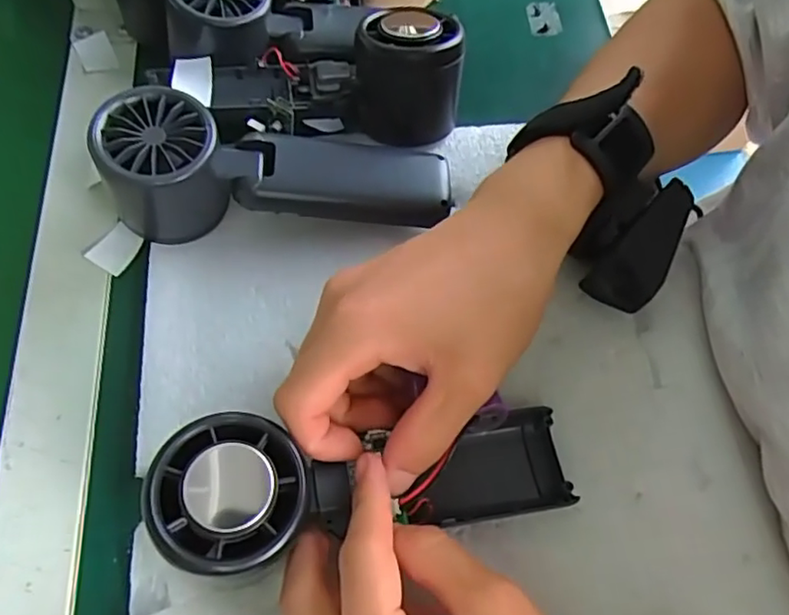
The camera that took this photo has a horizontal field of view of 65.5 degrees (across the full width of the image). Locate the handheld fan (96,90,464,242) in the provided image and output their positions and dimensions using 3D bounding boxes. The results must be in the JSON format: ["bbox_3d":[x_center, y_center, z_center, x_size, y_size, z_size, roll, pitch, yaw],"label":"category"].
[{"bbox_3d":[-0.056,-0.063,0.303,0.162,0.054,0.053,1,64,-15],"label":"handheld fan"}]

